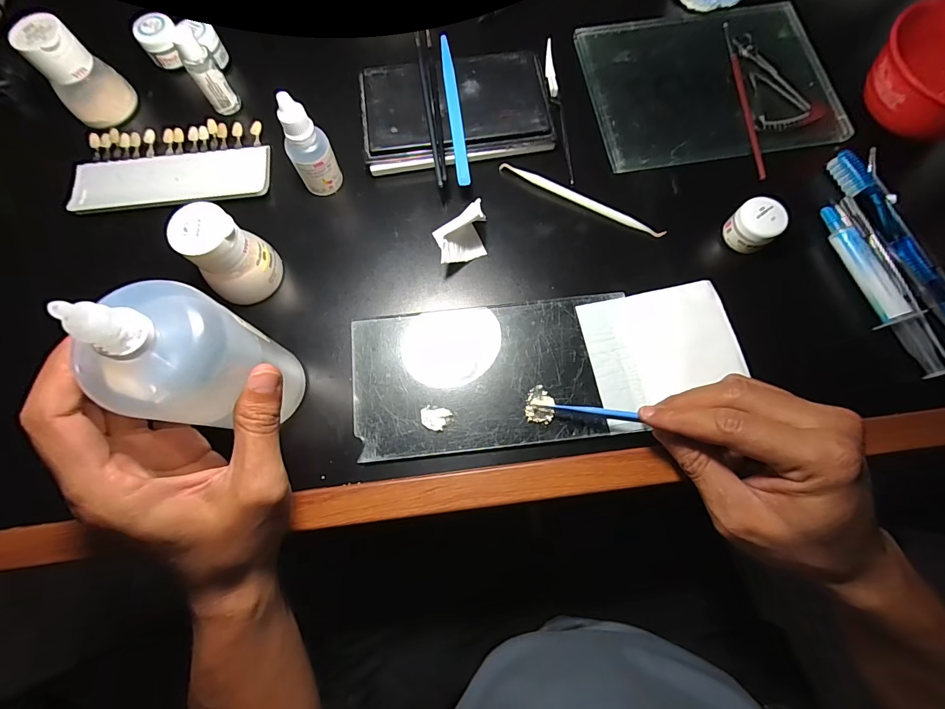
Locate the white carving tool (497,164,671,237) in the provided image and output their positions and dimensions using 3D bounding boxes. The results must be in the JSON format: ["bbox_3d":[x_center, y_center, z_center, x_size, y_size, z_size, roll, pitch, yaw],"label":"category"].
[{"bbox_3d":[0.086,-0.123,0.321,0.138,0.005,0.009,26,78,7],"label":"white carving tool"}]

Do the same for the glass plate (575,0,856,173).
[{"bbox_3d":[0.202,-0.240,0.349,0.199,0.011,0.159,-9,76,-2],"label":"glass plate"}]

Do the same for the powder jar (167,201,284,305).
[{"bbox_3d":[-0.165,-0.066,0.275,0.042,0.062,0.047,39,80,9],"label":"powder jar"}]

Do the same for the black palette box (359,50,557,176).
[{"bbox_3d":[-0.013,-0.199,0.332,0.151,0.022,0.096,-6,76,-1],"label":"black palette box"}]

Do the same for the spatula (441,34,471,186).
[{"bbox_3d":[-0.015,-0.196,0.321,0.010,0.004,0.137,-7,76,-1],"label":"spatula"}]

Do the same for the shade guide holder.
[{"bbox_3d":[-0.241,-0.152,0.324,0.149,0.012,0.078,-6,76,-1],"label":"shade guide holder"}]

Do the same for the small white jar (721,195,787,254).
[{"bbox_3d":[0.207,-0.095,0.300,0.031,0.028,0.030,0,76,1],"label":"small white jar"}]

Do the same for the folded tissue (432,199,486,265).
[{"bbox_3d":[-0.007,-0.091,0.301,0.048,0.030,0.036,-28,78,-6],"label":"folded tissue"}]

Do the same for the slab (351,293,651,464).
[{"bbox_3d":[0.017,0.013,0.283,0.197,0.005,0.100,-6,76,-1],"label":"slab"}]

